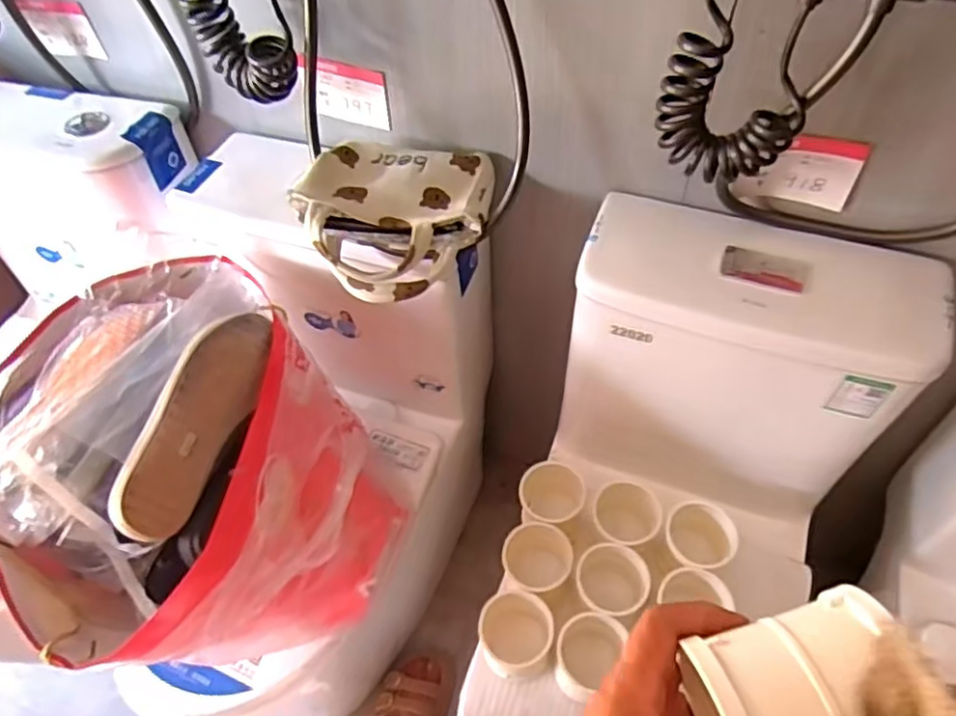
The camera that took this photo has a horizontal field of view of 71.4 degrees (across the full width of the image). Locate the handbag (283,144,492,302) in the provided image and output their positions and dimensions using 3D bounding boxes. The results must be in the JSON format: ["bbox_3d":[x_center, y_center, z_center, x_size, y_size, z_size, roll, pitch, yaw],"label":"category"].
[{"bbox_3d":[-0.099,-0.167,0.774,0.222,0.071,0.222,4,56,-6],"label":"handbag"}]

